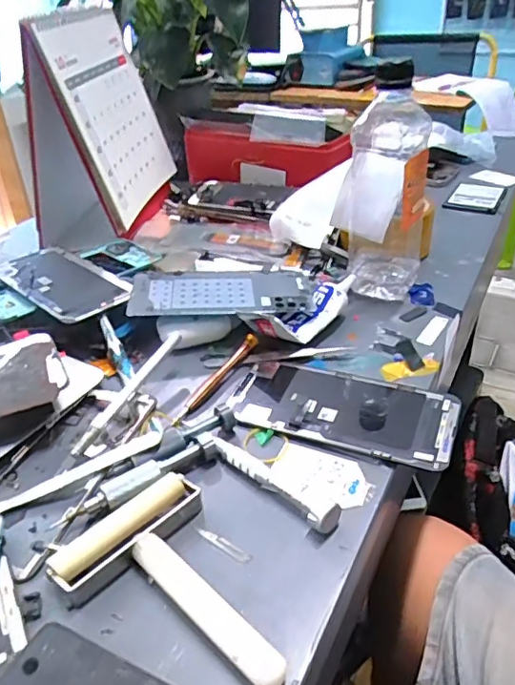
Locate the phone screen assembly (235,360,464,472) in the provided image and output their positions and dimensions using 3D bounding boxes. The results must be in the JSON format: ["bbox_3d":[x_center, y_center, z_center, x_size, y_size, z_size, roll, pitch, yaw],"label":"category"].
[{"bbox_3d":[0.061,0.042,0.380,0.143,0.011,0.071,11,36,22],"label":"phone screen assembly"}]

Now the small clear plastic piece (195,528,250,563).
[{"bbox_3d":[-0.019,0.109,0.302,0.037,0.004,0.007,20,40,32],"label":"small clear plastic piece"}]

